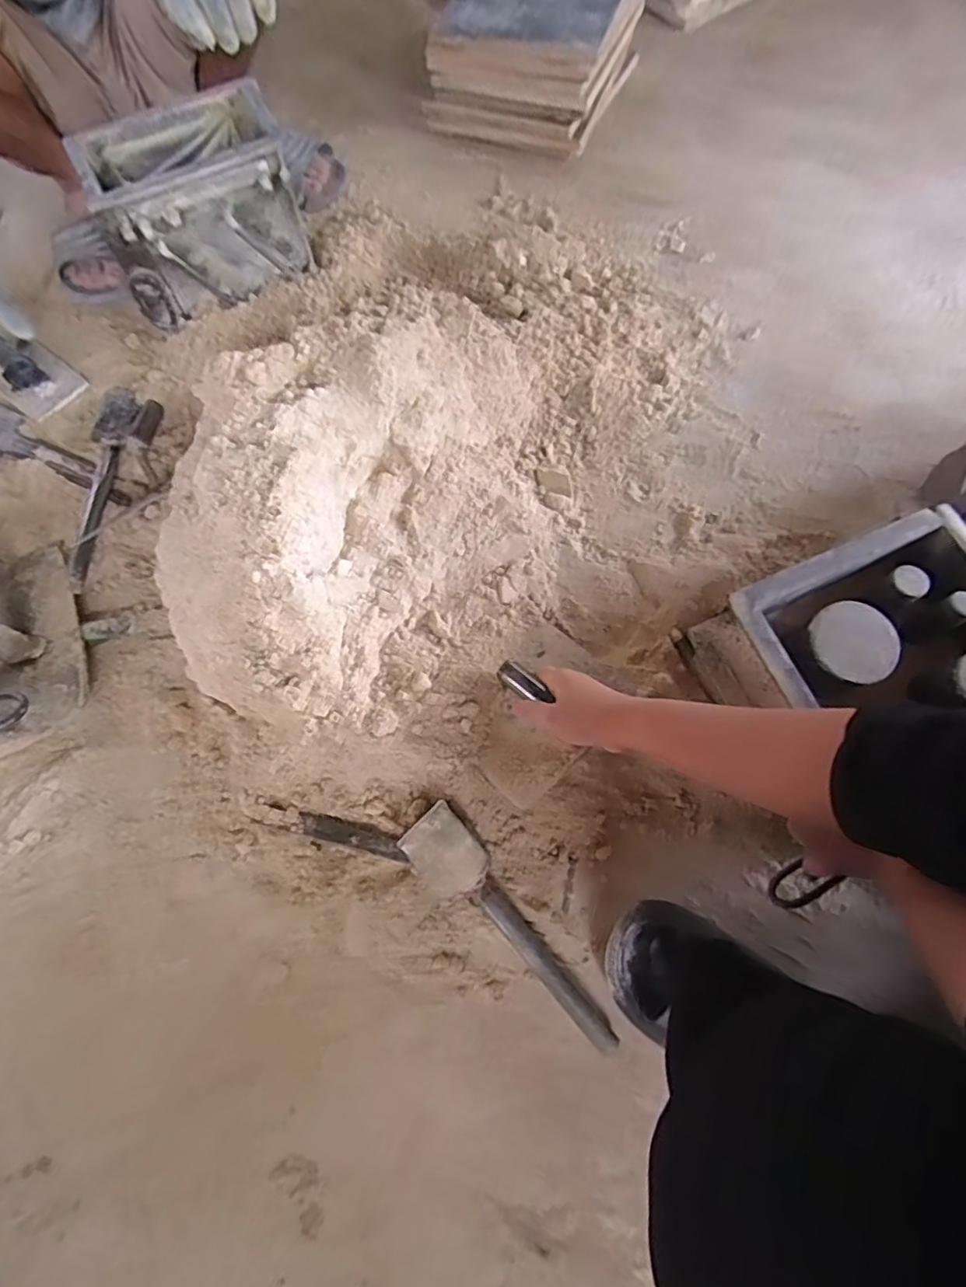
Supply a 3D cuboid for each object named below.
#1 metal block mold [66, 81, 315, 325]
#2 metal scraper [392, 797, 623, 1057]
[{"bbox_3d":[-0.342,-0.523,0.720,0.245,0.159,0.156,-30,72,-10],"label":"metal block mold"},{"bbox_3d":[0.015,0.247,0.546,0.059,0.049,0.224,-42,89,-11],"label":"metal scraper"}]

